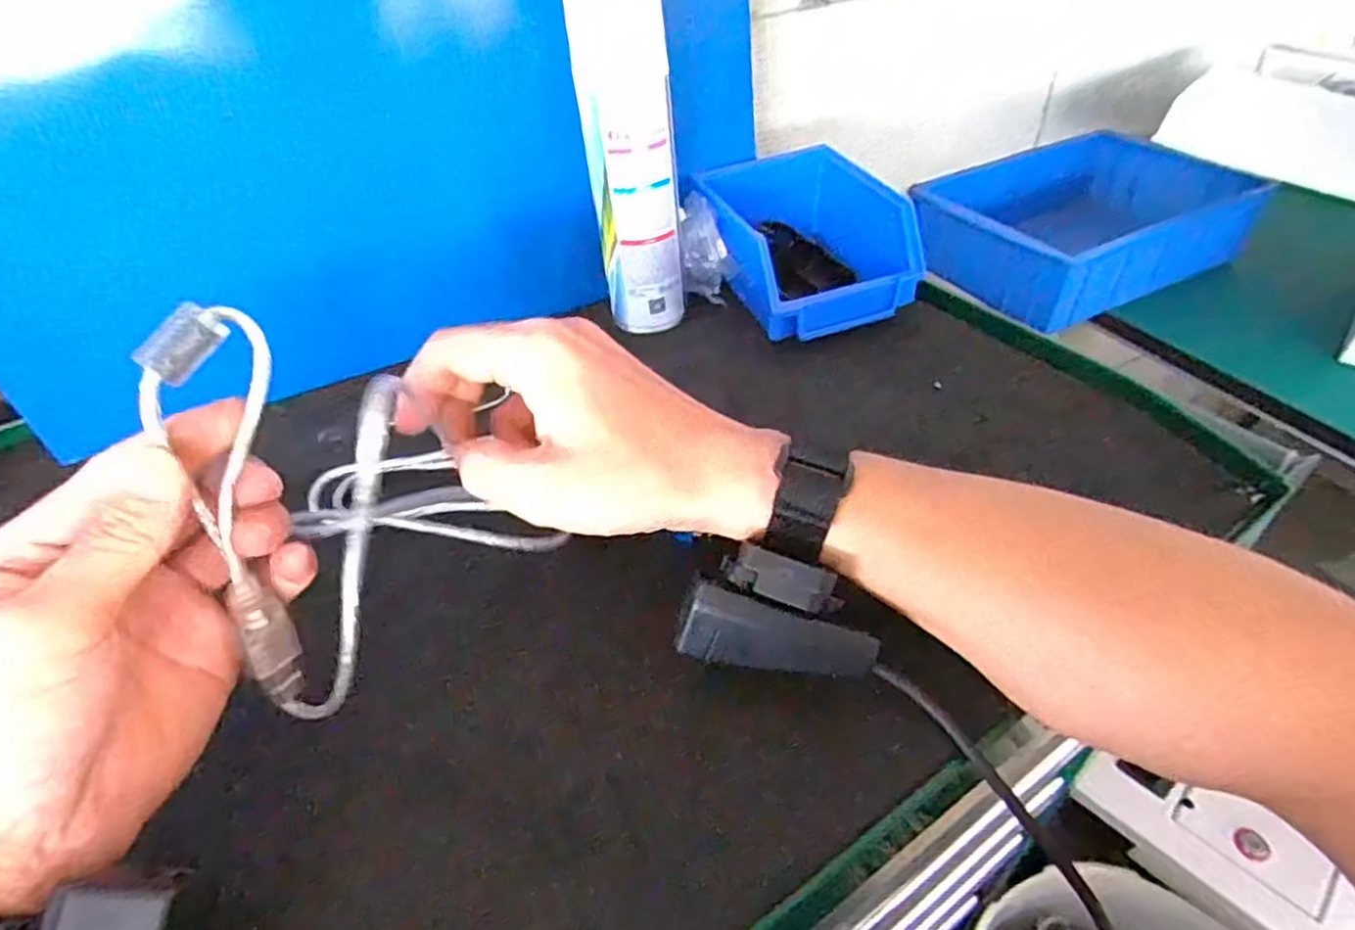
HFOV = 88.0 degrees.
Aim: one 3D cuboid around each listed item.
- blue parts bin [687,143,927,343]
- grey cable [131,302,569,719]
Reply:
[{"bbox_3d":[0.081,-0.151,0.475,0.109,0.069,0.150,-19,44,-14],"label":"blue parts bin"},{"bbox_3d":[-0.115,0.008,0.253,0.050,0.138,0.120,30,53,32],"label":"grey cable"}]

